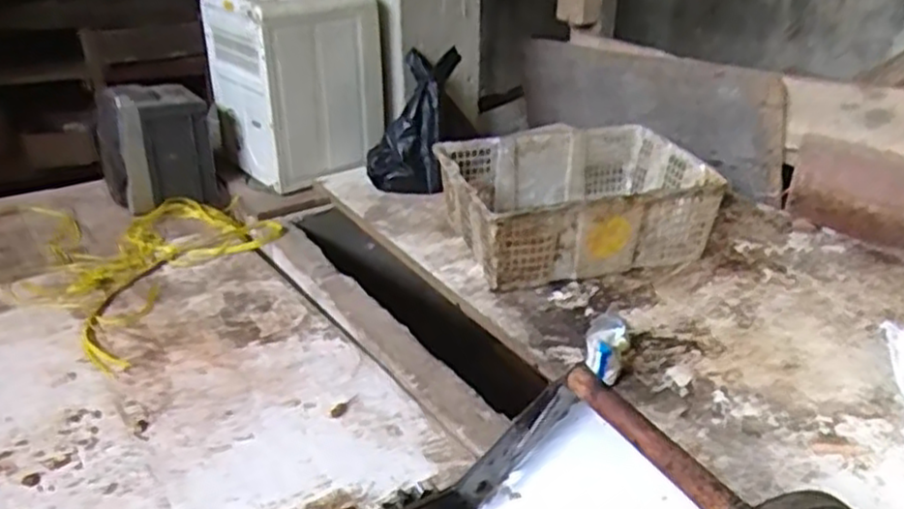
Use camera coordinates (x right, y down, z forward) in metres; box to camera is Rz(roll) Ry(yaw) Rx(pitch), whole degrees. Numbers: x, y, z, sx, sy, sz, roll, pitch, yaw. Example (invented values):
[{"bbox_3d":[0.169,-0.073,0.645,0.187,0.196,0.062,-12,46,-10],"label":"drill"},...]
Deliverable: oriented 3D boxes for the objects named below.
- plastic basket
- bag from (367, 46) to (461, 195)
[{"bbox_3d":[0.240,-0.103,1.449,0.467,0.175,0.337,-10,29,-12],"label":"plastic basket"},{"bbox_3d":[-0.083,-0.309,1.676,0.177,0.345,0.096,11,-10,24],"label":"bag"}]

